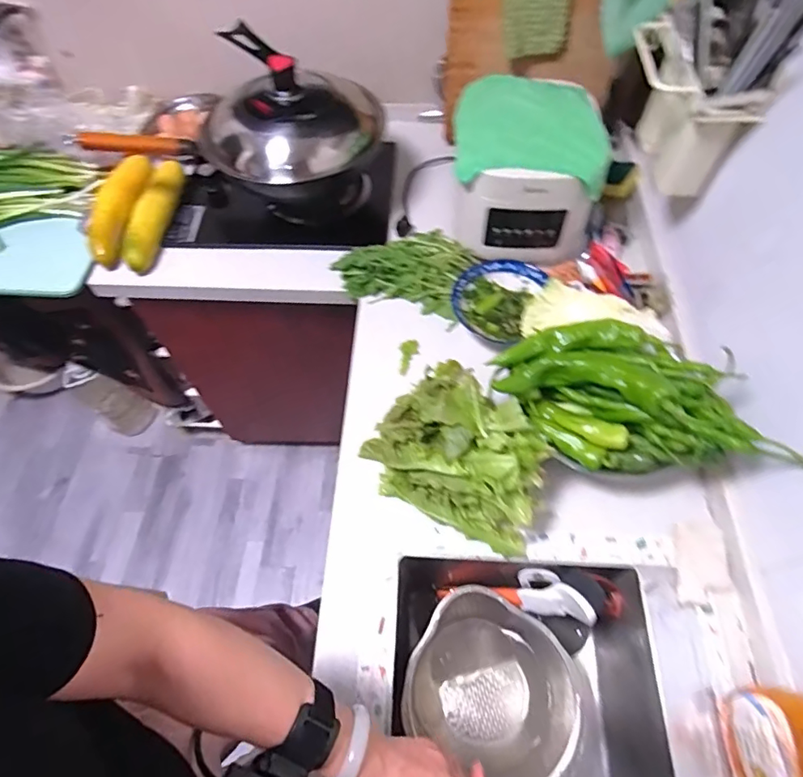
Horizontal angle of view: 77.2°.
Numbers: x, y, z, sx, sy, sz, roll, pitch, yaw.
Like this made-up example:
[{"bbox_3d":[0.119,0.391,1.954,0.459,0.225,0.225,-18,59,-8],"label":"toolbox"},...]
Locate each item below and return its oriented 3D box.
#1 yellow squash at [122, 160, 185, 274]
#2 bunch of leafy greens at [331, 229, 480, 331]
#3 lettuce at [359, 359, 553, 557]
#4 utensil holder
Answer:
[{"bbox_3d":[-0.462,-0.334,0.945,0.062,0.052,0.265,6,59,5],"label":"yellow squash"},{"bbox_3d":[0.007,-0.215,0.889,0.231,0.045,0.152,20,62,13],"label":"bunch of leafy greens"},{"bbox_3d":[0.077,0.074,0.647,0.228,0.145,0.159,27,63,16],"label":"lettuce"},{"bbox_3d":[0.390,-0.388,0.719,0.112,0.167,0.183,-3,59,0],"label":"utensil holder"}]

